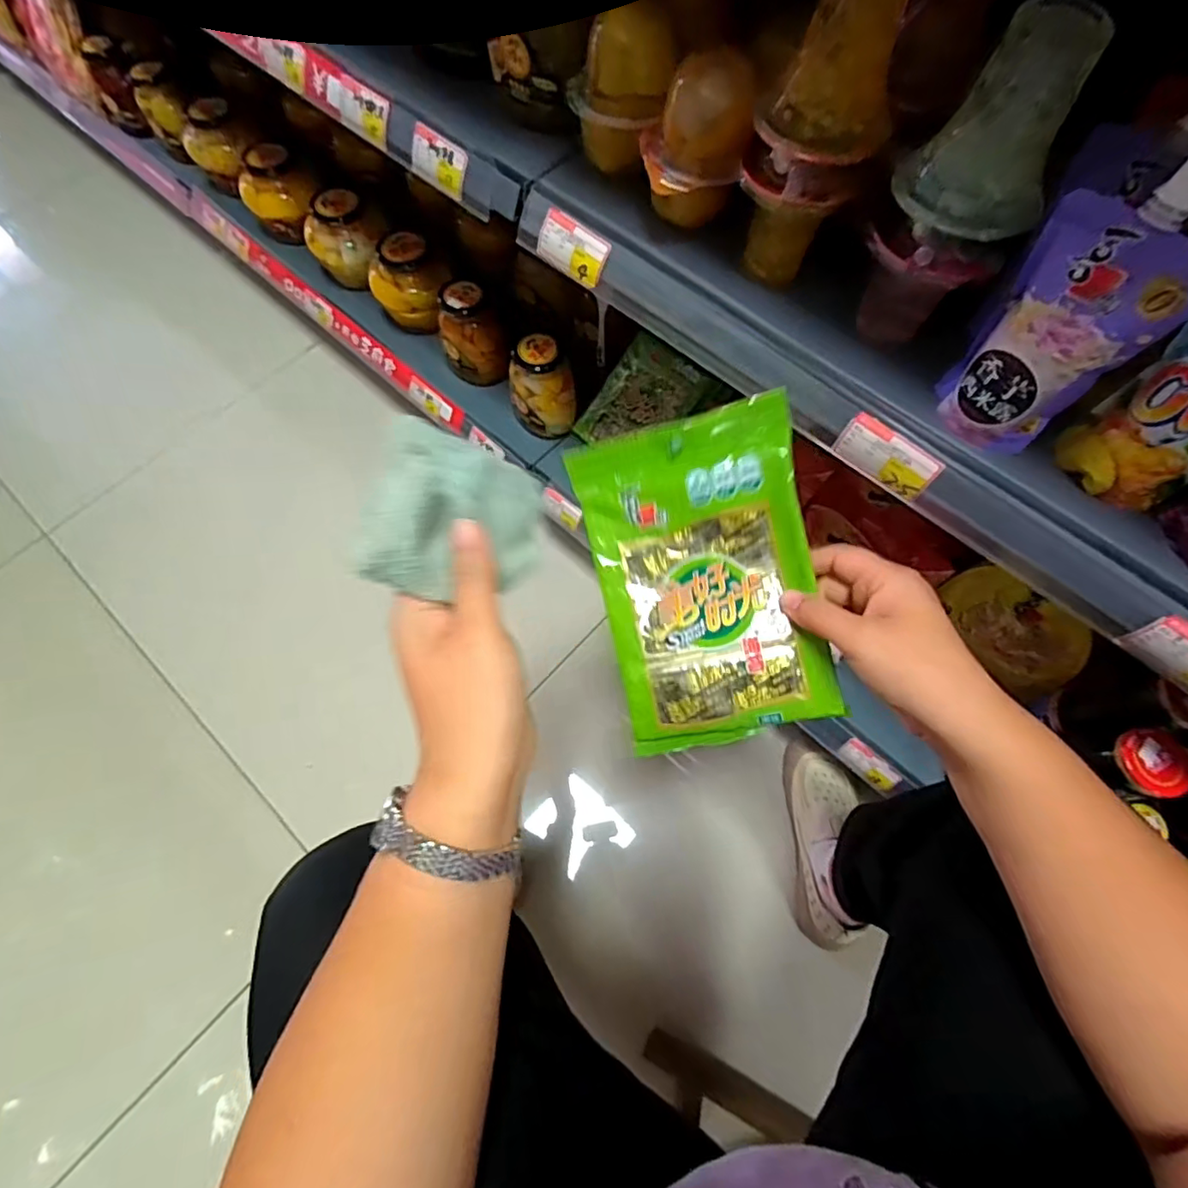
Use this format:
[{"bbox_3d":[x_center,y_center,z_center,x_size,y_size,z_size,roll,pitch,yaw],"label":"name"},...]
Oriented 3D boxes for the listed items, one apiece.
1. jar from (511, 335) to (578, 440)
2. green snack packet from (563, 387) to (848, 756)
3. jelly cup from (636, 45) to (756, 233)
[{"bbox_3d":[-0.070,-0.288,0.823,0.090,0.112,0.076,38,73,13],"label":"jar"},{"bbox_3d":[0.071,-0.007,0.377,0.135,0.013,0.205,-12,91,14],"label":"green snack packet"},{"bbox_3d":[0.074,-0.335,0.440,0.076,0.093,0.069,9,68,3],"label":"jelly cup"}]

